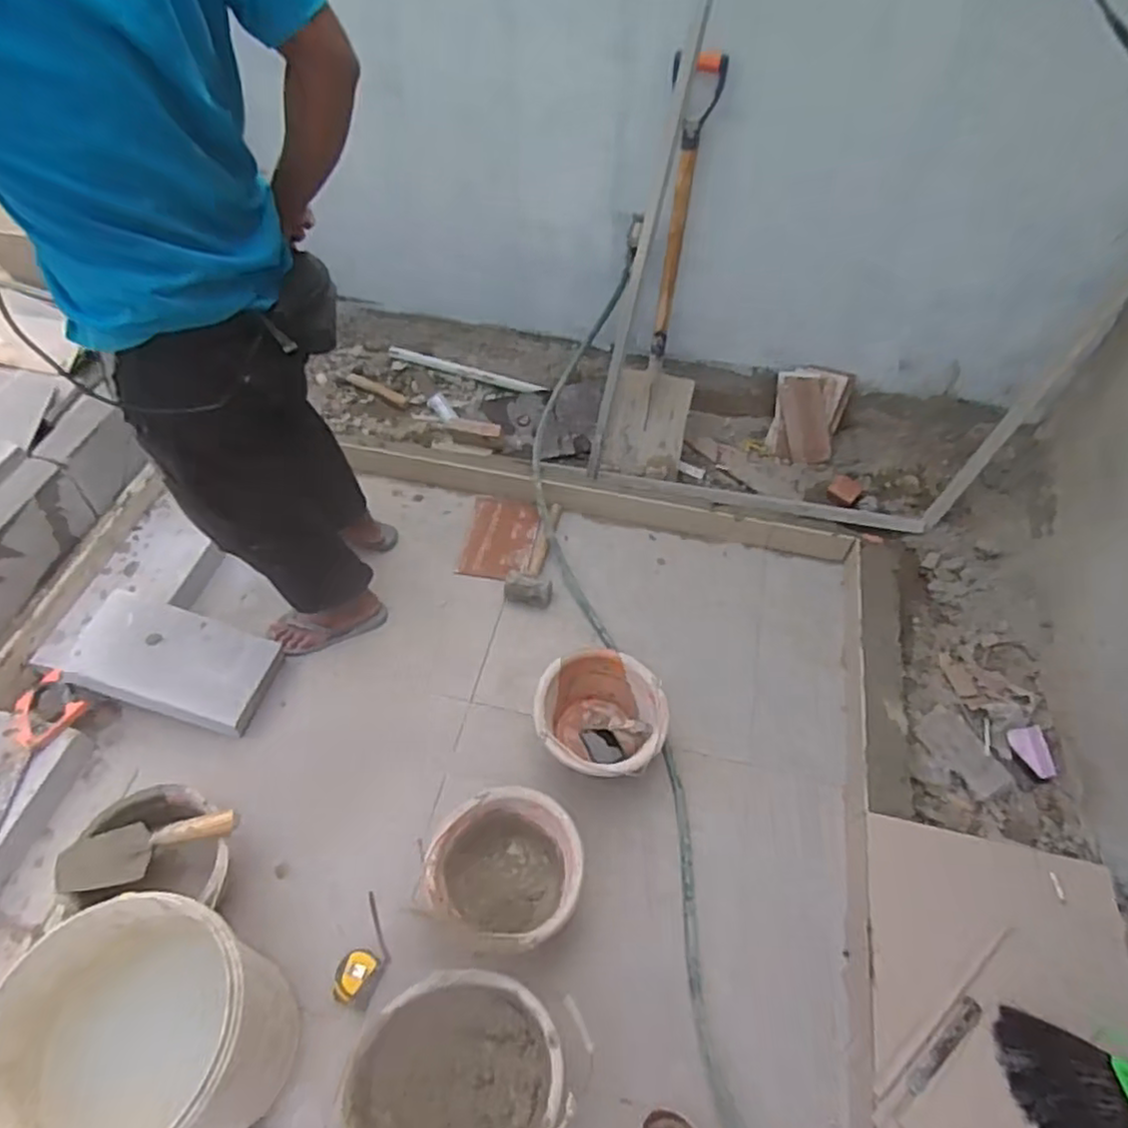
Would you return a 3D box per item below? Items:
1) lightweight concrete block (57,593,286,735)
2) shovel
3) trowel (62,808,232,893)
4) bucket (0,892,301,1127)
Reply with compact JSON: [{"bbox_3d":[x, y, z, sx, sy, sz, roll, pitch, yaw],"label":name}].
[{"bbox_3d":[-0.796,0.203,1.438,0.355,0.066,0.203,20,73,-5],"label":"lightweight concrete block"},{"bbox_3d":[0.240,-0.690,1.721,0.232,0.869,0.298,12,51,10],"label":"shovel"},{"bbox_3d":[-0.672,0.460,1.153,0.242,0.053,0.085,-18,56,-16],"label":"trowel"},{"bbox_3d":[-0.563,0.659,0.989,0.295,0.358,0.272,2,53,-2],"label":"bucket"}]

